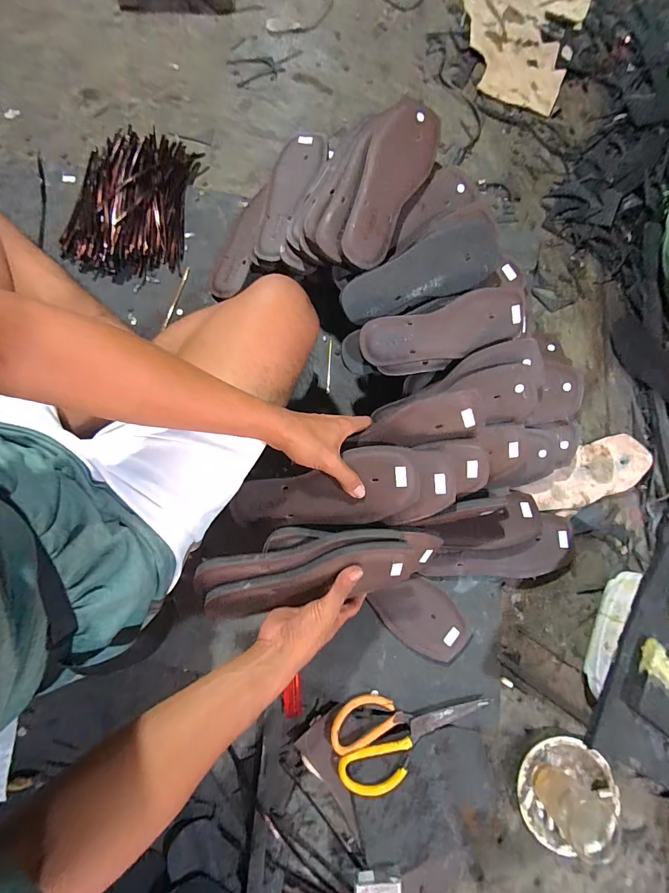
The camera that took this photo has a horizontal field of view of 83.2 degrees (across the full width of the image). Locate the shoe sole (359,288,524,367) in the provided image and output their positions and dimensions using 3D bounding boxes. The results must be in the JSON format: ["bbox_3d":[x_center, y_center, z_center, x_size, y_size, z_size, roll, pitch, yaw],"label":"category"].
[{"bbox_3d":[0.159,-0.168,0.546,0.245,0.018,0.077,-14,109,-6],"label":"shoe sole"}]

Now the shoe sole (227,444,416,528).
[{"bbox_3d":[-0.015,0.059,0.478,0.241,0.026,0.085,-12,78,12],"label":"shoe sole"}]

